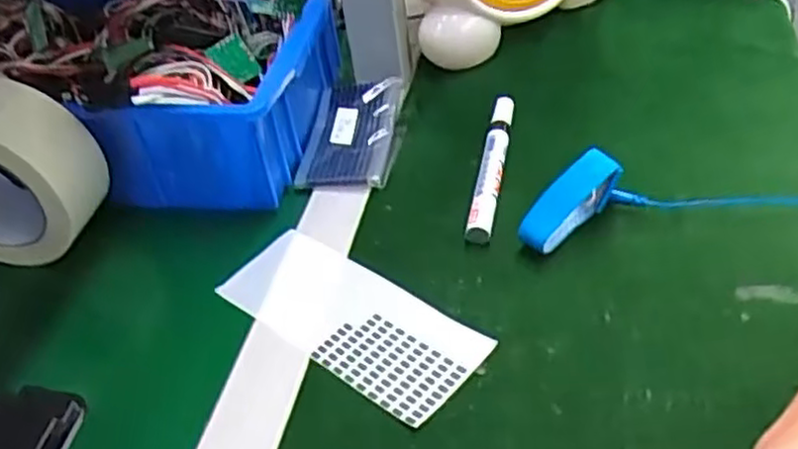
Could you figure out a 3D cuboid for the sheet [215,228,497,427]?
[{"bbox_3d":[-0.029,0.050,0.412,0.157,0.006,0.065,27,51,33],"label":"sheet"}]

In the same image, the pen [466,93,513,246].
[{"bbox_3d":[0.062,-0.041,0.489,0.016,0.014,0.140,4,42,14],"label":"pen"}]

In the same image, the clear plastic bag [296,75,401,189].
[{"bbox_3d":[-0.037,-0.068,0.530,0.068,0.021,0.108,0,41,10],"label":"clear plastic bag"}]

